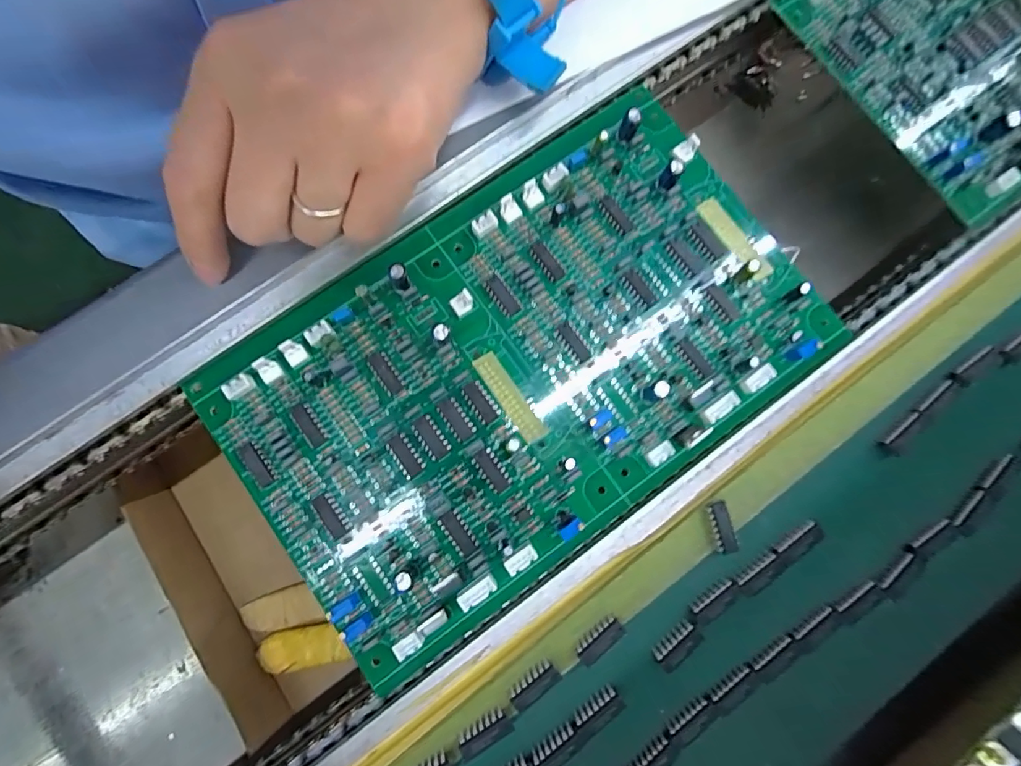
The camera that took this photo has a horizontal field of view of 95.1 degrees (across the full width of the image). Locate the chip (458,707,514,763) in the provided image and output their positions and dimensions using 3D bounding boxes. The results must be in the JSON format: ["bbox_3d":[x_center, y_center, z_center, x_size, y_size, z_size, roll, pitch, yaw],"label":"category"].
[{"bbox_3d":[-0.009,0.121,0.163,0.019,0.004,0.009,-29,83,-5],"label":"chip"}]

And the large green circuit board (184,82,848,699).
[{"bbox_3d":[0.004,-0.011,0.198,0.240,0.016,0.148,-36,83,-6],"label":"large green circuit board"}]

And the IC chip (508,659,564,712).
[{"bbox_3d":[0.008,0.106,0.165,0.019,0.006,0.008,-36,82,-7],"label":"IC chip"}]

